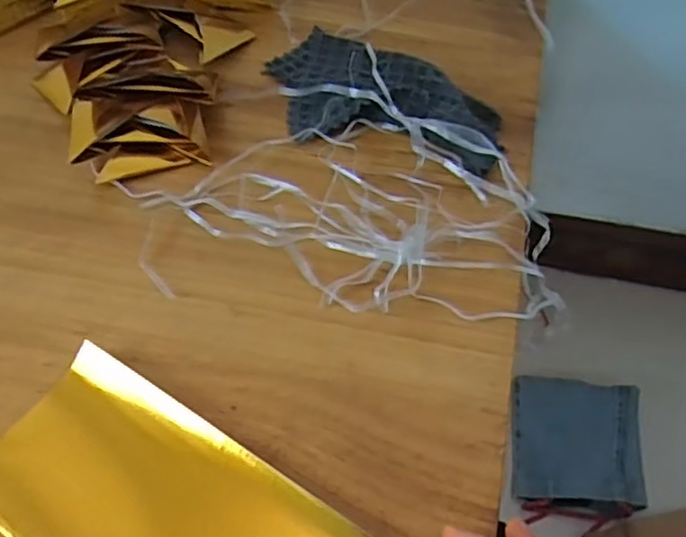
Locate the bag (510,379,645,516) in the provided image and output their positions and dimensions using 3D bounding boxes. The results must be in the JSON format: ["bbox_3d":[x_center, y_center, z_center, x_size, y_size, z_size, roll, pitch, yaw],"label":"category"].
[{"bbox_3d":[0.301,0.221,0.854,0.157,0.049,0.159,11,56,7],"label":"bag"}]

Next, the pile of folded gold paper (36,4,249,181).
[{"bbox_3d":[-0.161,-0.164,0.559,0.172,0.036,0.191,-19,57,-13],"label":"pile of folded gold paper"}]

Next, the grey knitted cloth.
[{"bbox_3d":[0.033,-0.142,0.547,0.210,0.029,0.116,21,58,14],"label":"grey knitted cloth"}]

